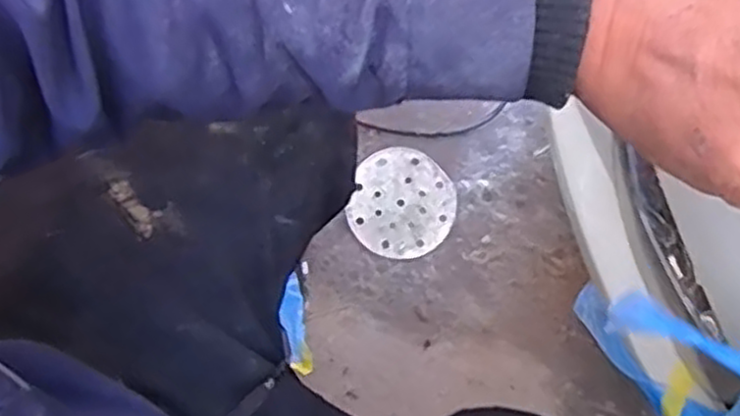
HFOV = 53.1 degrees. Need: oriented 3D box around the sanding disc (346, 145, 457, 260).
[{"bbox_3d":[0.041,-0.006,0.973,0.141,0.008,0.140,1,80,-7],"label":"sanding disc"}]

